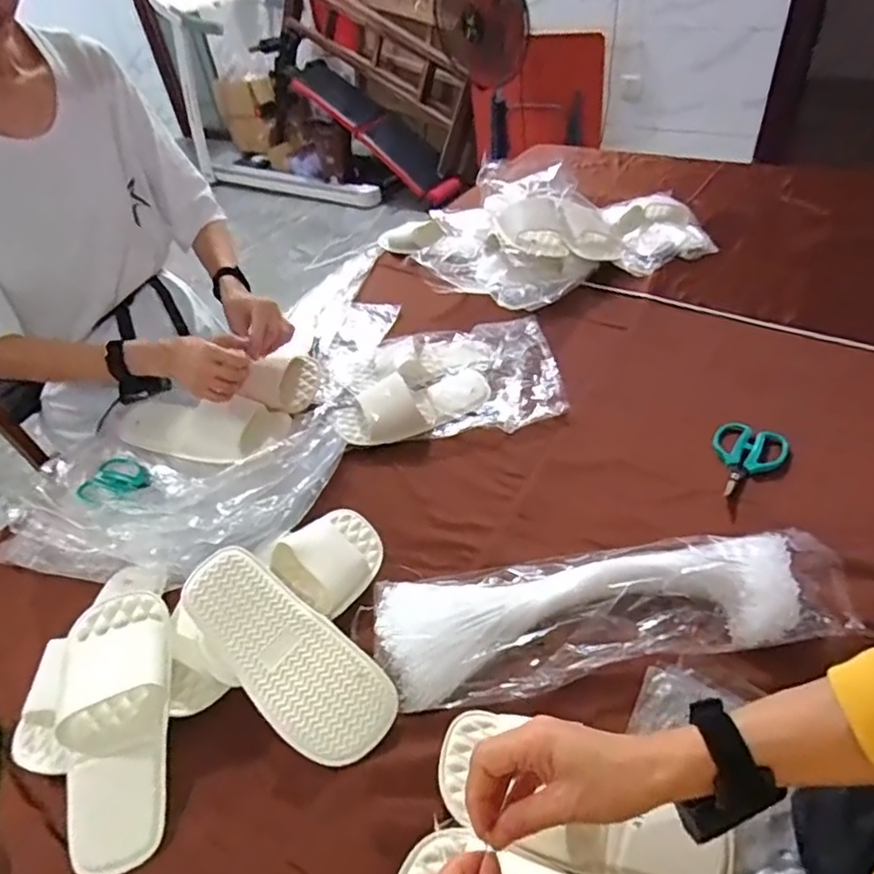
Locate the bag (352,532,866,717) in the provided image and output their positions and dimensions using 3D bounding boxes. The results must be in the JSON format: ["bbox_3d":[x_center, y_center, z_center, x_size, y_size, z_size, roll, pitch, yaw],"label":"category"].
[{"bbox_3d":[0.158,0.171,0.606,0.475,0.044,0.140,-8,43,-1],"label":"bag"}]

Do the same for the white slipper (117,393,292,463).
[{"bbox_3d":[-0.348,-0.023,0.877,0.239,0.065,0.116,8,45,17],"label":"white slipper"}]

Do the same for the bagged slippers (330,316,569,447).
[{"bbox_3d":[0.018,-0.103,0.928,0.334,0.062,0.252,-5,43,3],"label":"bagged slippers"}]

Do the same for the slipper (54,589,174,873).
[{"bbox_3d":[-0.304,0.264,0.556,0.093,0.055,0.244,-12,63,-4],"label":"slipper"}]

